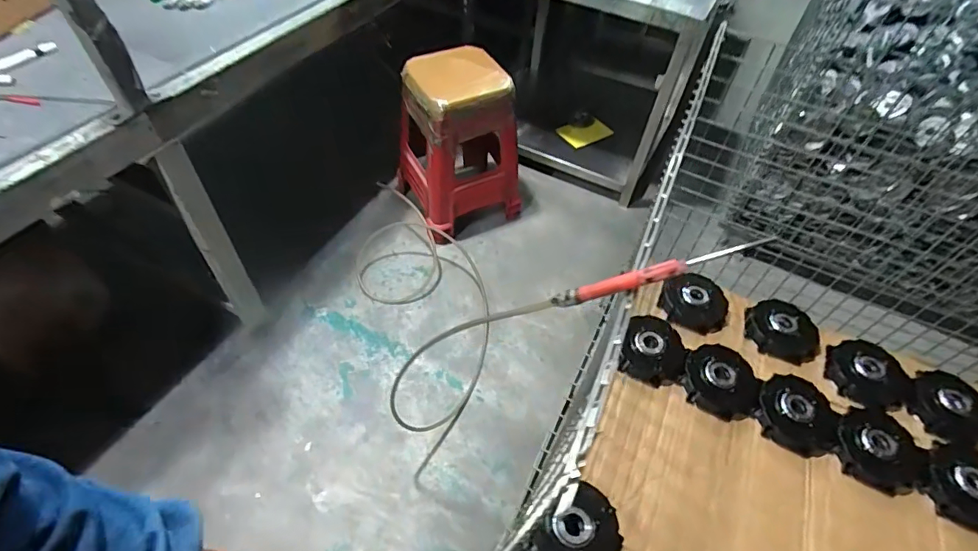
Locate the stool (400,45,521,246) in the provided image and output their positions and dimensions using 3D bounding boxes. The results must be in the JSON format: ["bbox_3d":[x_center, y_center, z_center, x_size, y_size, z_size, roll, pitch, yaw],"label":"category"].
[{"bbox_3d":[-0.102,-0.434,1.636,0.346,0.497,0.346,-19,55,-17],"label":"stool"}]

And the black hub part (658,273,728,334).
[{"bbox_3d":[0.580,0.071,1.381,0.181,0.039,0.179,0,52,0],"label":"black hub part"}]

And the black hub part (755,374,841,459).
[{"bbox_3d":[0.754,0.330,1.185,0.185,0.043,0.185,2,52,-2],"label":"black hub part"}]

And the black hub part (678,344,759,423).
[{"bbox_3d":[0.584,0.263,1.232,0.180,0.056,0.173,26,55,16],"label":"black hub part"}]

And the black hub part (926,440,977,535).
[{"bbox_3d":[1.079,0.469,1.083,0.178,0.077,0.189,2,52,-2],"label":"black hub part"}]

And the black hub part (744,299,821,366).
[{"bbox_3d":[0.806,0.149,1.344,0.182,0.036,0.182,2,52,-2],"label":"black hub part"}]

